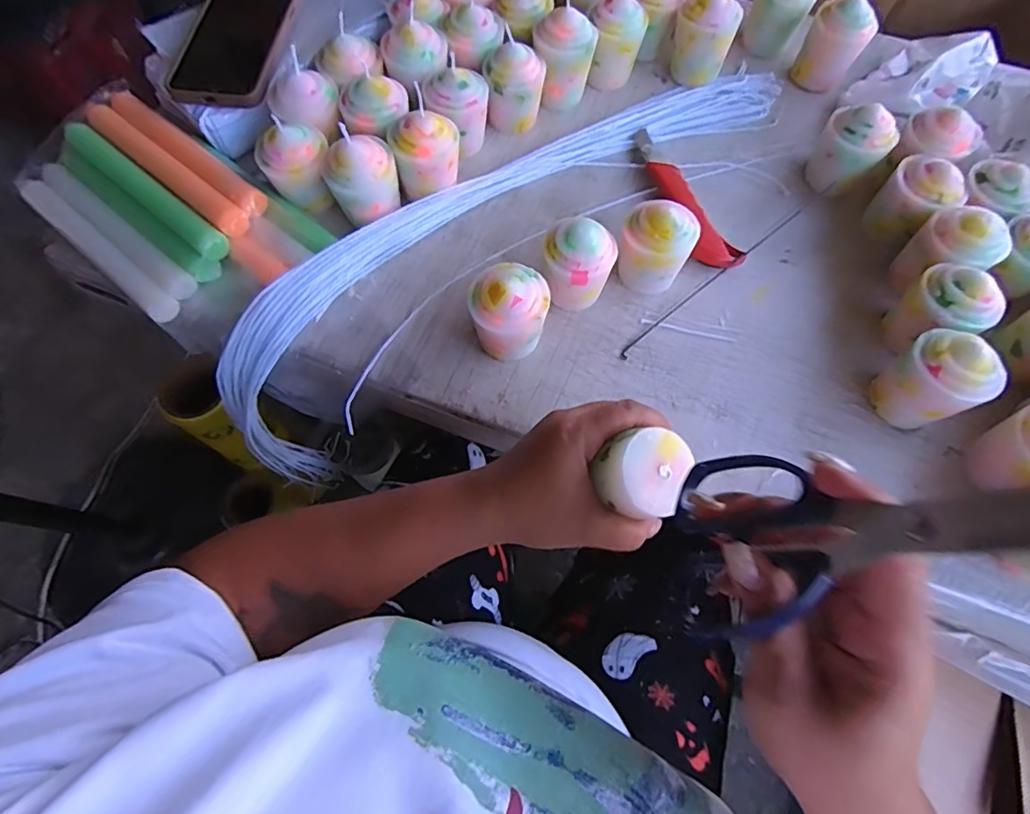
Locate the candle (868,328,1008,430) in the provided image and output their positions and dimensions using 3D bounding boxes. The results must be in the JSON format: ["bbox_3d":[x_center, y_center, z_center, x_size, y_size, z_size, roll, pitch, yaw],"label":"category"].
[{"bbox_3d":[0.291,-0.016,0.380,0.056,0.073,0.054,0,69,0],"label":"candle"}]

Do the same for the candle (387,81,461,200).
[{"bbox_3d":[-0.073,-0.216,0.438,0.055,0.058,0.045,-19,70,-7],"label":"candle"}]

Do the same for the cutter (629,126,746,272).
[{"bbox_3d":[0.148,-0.193,0.477,0.036,0.022,0.171,-18,70,-7],"label":"cutter"}]

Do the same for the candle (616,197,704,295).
[{"bbox_3d":[0.111,-0.125,0.422,0.055,0.065,0.047,19,70,7],"label":"candle"}]

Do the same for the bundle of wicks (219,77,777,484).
[{"bbox_3d":[-0.017,-0.154,0.564,0.615,0.240,0.106,-32,72,-12],"label":"bundle of wicks"}]

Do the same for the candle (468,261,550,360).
[{"bbox_3d":[-0.004,-0.071,0.394,0.055,0.071,0.051,0,69,0],"label":"candle"}]

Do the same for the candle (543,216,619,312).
[{"bbox_3d":[0.049,-0.107,0.413,0.056,0.065,0.055,5,69,2],"label":"candle"}]

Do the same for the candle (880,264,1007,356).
[{"bbox_3d":[0.324,-0.071,0.402,0.055,0.065,0.051,11,69,4],"label":"candle"}]

